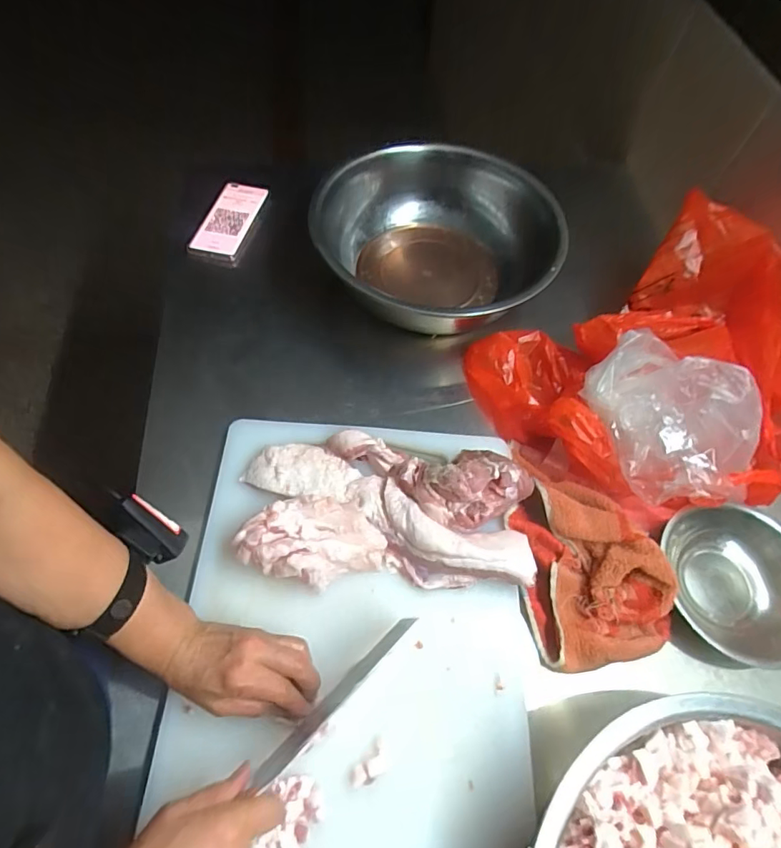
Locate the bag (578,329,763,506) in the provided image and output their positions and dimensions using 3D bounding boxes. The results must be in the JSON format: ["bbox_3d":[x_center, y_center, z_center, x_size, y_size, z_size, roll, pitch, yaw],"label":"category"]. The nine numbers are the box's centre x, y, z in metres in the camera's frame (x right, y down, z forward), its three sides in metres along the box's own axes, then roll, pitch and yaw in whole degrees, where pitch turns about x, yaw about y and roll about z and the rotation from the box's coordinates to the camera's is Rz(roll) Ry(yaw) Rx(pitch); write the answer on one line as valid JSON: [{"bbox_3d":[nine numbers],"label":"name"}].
[{"bbox_3d":[0.291,-0.004,0.513,0.122,0.104,0.178,-36,69,-21],"label":"bag"}]

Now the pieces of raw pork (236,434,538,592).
[{"bbox_3d":[-0.004,0.078,0.506,0.291,0.074,0.168,1,61,-3],"label":"pieces of raw pork"}]

